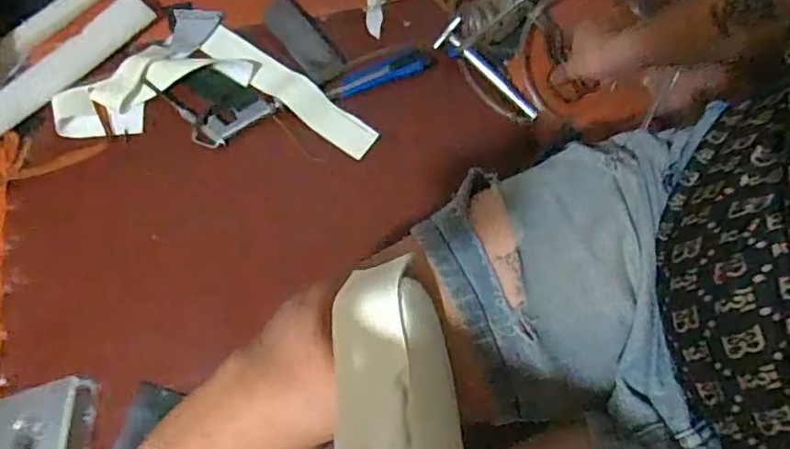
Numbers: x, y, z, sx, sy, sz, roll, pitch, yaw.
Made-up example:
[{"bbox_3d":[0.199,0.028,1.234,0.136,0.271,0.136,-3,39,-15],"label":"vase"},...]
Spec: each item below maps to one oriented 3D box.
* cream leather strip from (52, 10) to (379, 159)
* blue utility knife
[{"bbox_3d":[-0.235,-0.205,0.810,0.421,0.033,0.209,2,70,2],"label":"cream leather strip"},{"bbox_3d":[-0.021,-0.207,0.798,0.149,0.010,0.036,-19,71,-6],"label":"blue utility knife"}]

